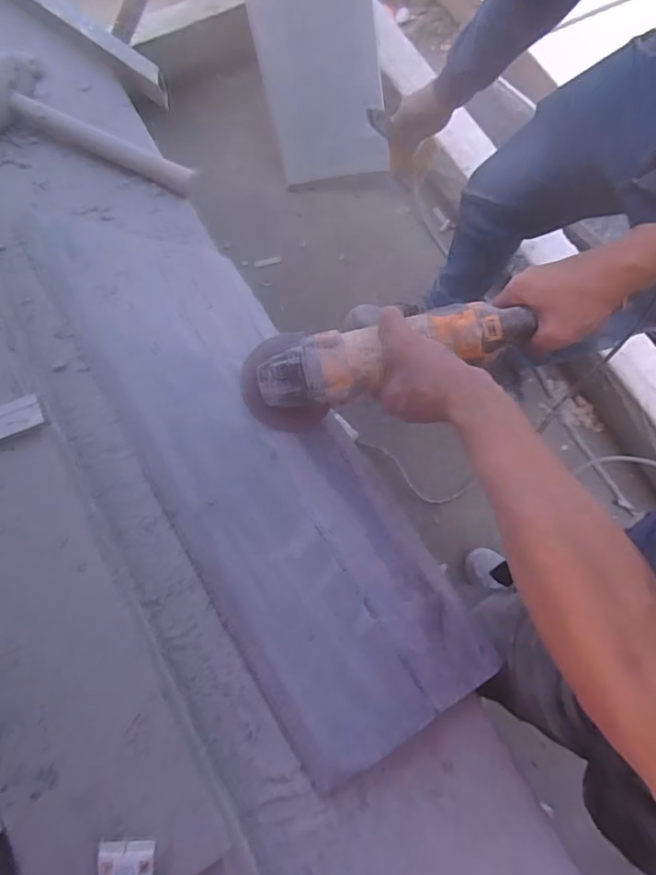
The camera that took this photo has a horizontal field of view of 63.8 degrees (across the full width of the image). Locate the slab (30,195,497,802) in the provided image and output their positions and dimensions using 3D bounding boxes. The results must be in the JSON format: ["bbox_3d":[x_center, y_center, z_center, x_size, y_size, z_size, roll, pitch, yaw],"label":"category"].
[{"bbox_3d":[-0.114,-0.014,0.597,0.218,0.033,0.717,-31,75,-9],"label":"slab"}]

